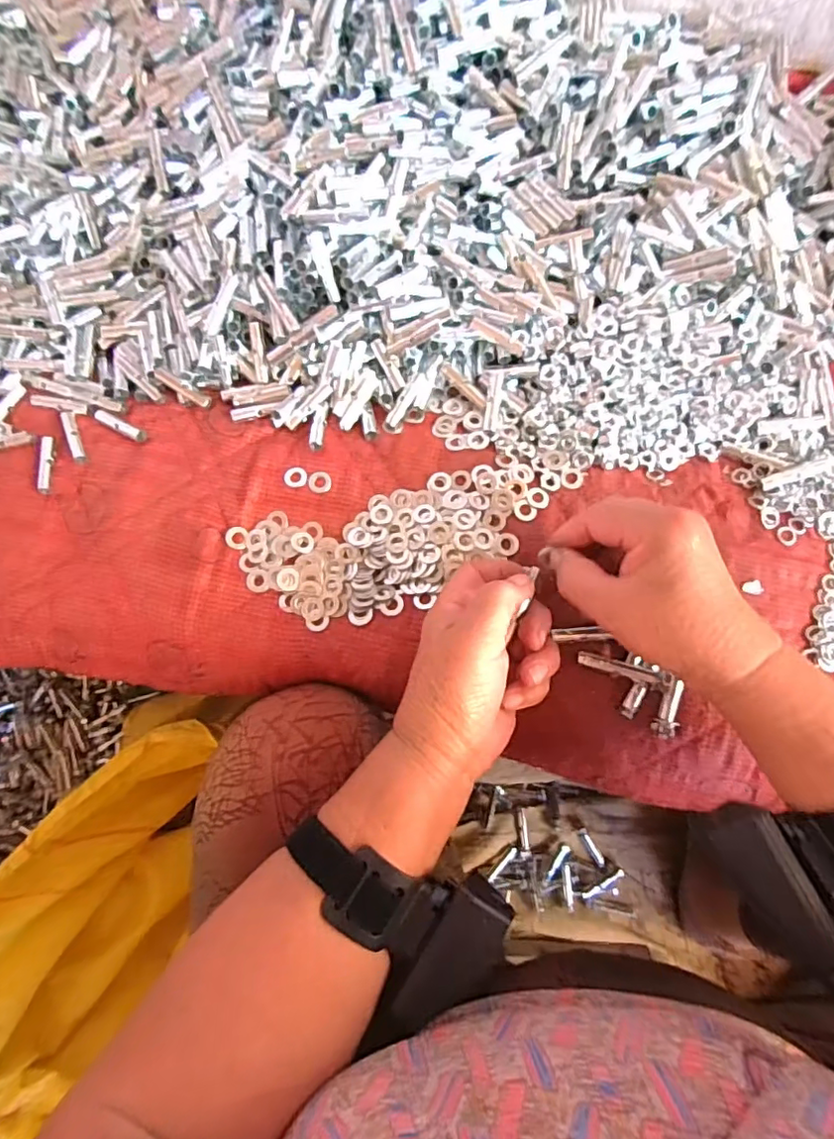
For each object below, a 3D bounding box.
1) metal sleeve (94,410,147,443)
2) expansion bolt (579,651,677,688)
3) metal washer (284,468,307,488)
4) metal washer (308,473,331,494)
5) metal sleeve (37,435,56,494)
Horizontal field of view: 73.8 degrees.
[{"bbox_3d":[-0.226,-0.109,0.423,0.047,0.008,0.010,26,76,9],"label":"metal sleeve"},{"bbox_3d":[0.131,0.063,0.350,0.057,0.009,0.008,13,74,5],"label":"expansion bolt"},{"bbox_3d":[-0.088,-0.067,0.401,0.016,0.004,0.016,0,73,1],"label":"metal washer"},{"bbox_3d":[-0.070,-0.062,0.399,0.016,0.004,0.016,0,73,1],"label":"metal washer"},{"bbox_3d":[-0.277,-0.078,0.413,0.009,0.004,0.046,-4,73,0],"label":"metal sleeve"}]

